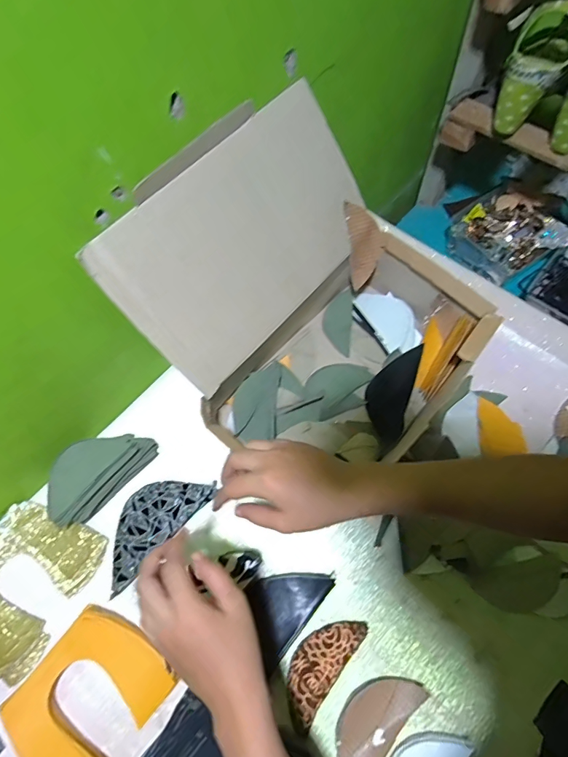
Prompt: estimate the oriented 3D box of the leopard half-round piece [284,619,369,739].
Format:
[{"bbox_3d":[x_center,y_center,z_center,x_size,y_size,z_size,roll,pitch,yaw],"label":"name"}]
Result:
[{"bbox_3d":[0.039,0.300,0.444,0.047,0.020,0.108,35,70,17],"label":"leopard half-round piece"}]

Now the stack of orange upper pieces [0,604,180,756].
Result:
[{"bbox_3d":[-0.204,0.332,0.428,0.122,0.024,0.152,35,70,17],"label":"stack of orange upper pieces"}]

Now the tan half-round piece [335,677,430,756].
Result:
[{"bbox_3d":[0.090,0.343,0.416,0.053,0.008,0.112,40,72,19],"label":"tan half-round piece"}]

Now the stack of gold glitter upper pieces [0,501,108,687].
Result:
[{"bbox_3d":[-0.306,0.234,0.486,0.138,0.025,0.158,26,68,14],"label":"stack of gold glitter upper pieces"}]

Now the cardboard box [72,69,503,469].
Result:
[{"bbox_3d":[0.039,-0.072,0.474,0.318,0.242,0.329,37,71,18],"label":"cardboard box"}]

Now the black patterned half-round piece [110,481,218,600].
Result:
[{"bbox_3d":[-0.158,0.169,0.503,0.076,0.021,0.147,40,72,19],"label":"black patterned half-round piece"}]

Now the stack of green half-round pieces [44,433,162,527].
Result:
[{"bbox_3d":[-0.230,0.114,0.519,0.070,0.050,0.133,38,71,18],"label":"stack of green half-round pieces"}]

